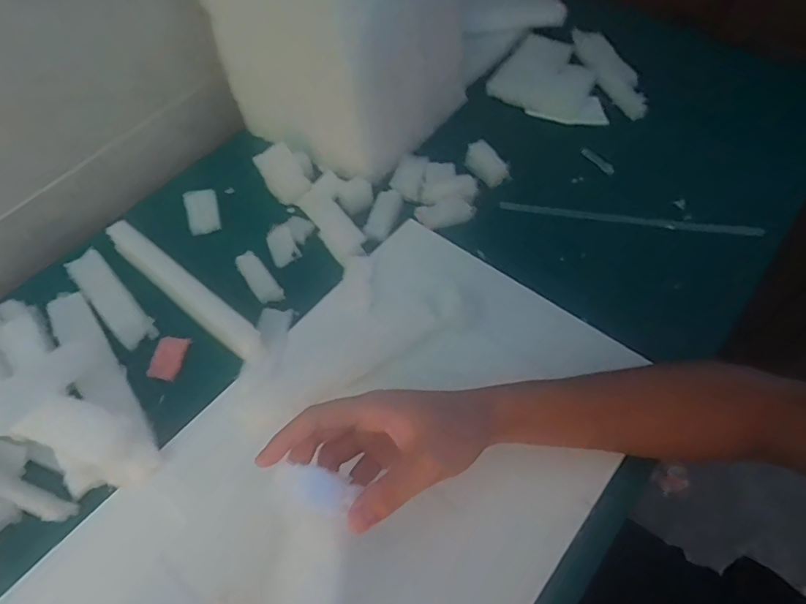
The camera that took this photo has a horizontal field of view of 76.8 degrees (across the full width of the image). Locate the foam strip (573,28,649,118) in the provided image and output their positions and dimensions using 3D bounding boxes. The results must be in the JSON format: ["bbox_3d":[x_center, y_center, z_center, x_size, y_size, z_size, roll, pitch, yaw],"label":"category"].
[{"bbox_3d":[0.269,-0.302,0.662,0.035,0.028,0.174,-13,60,-7],"label":"foam strip"}]

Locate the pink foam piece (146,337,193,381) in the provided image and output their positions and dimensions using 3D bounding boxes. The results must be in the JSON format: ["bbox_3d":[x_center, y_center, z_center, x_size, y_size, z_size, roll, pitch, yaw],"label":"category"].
[{"bbox_3d":[-0.222,0.053,0.482,0.027,0.006,0.043,7,57,7],"label":"pink foam piece"}]

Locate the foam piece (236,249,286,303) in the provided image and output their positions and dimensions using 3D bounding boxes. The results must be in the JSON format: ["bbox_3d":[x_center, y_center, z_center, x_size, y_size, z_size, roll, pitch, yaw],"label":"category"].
[{"bbox_3d":[-0.146,-0.025,0.515,0.026,0.013,0.064,-30,61,-16],"label":"foam piece"}]

